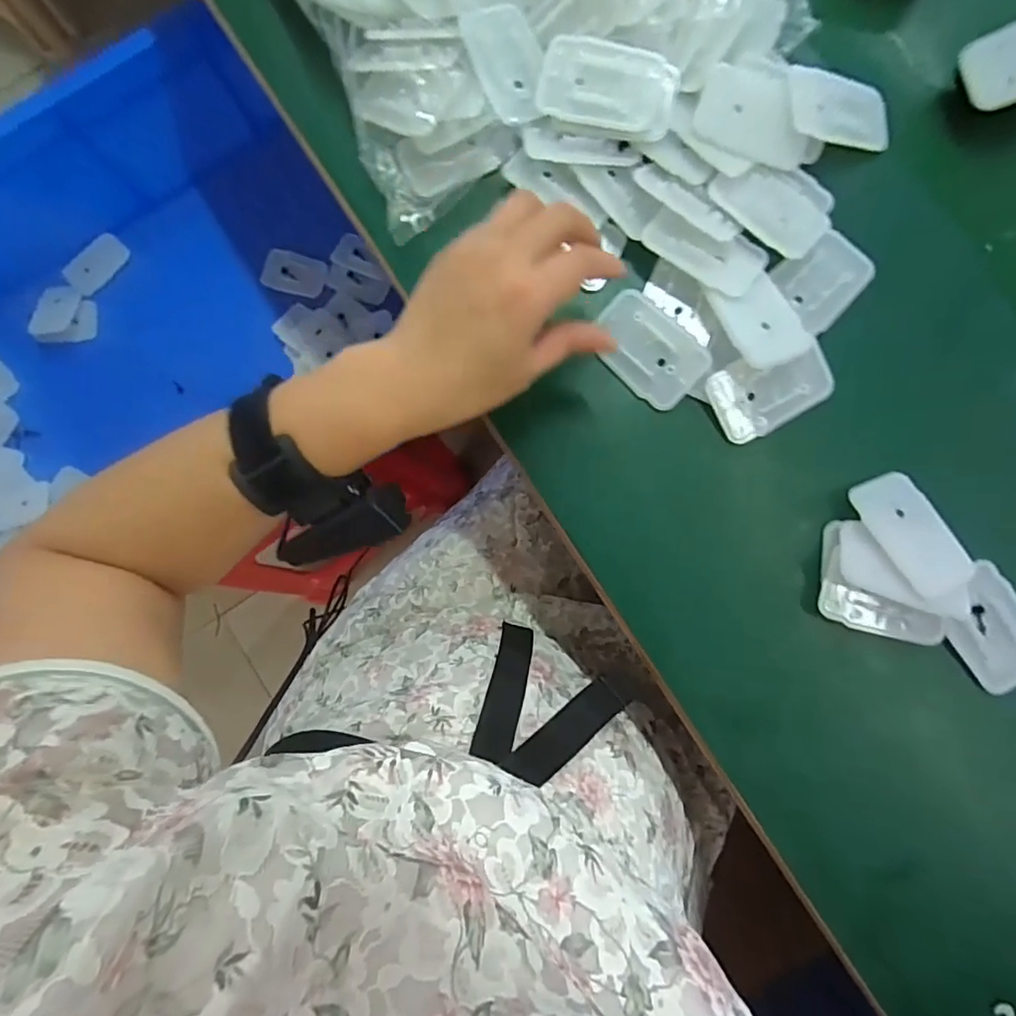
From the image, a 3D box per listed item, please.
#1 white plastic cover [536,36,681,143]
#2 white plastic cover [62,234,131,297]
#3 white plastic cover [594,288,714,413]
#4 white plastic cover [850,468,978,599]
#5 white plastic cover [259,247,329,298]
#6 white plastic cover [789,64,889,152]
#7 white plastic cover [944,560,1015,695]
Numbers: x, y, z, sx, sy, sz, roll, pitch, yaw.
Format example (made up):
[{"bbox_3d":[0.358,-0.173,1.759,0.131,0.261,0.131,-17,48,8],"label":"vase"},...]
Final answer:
[{"bbox_3d":[0.057,-0.246,0.322,0.077,0.011,0.046,14,107,2],"label":"white plastic cover"},{"bbox_3d":[-0.458,-0.272,0.616,0.074,0.009,0.036,-44,107,-1],"label":"white plastic cover"},{"bbox_3d":[0.084,-0.096,0.330,0.068,0.010,0.046,42,89,4],"label":"white plastic cover"},{"bbox_3d":[0.225,0.014,0.308,0.042,0.004,0.070,-21,70,-10],"label":"white plastic cover"},{"bbox_3d":[-0.239,-0.263,0.620,0.065,0.004,0.045,11,88,-16],"label":"white plastic cover"},{"bbox_3d":[0.197,-0.237,0.327,0.066,0.007,0.036,7,98,-6],"label":"white plastic cover"},{"bbox_3d":[0.282,0.072,0.322,0.043,0.007,0.069,-29,87,7],"label":"white plastic cover"}]

